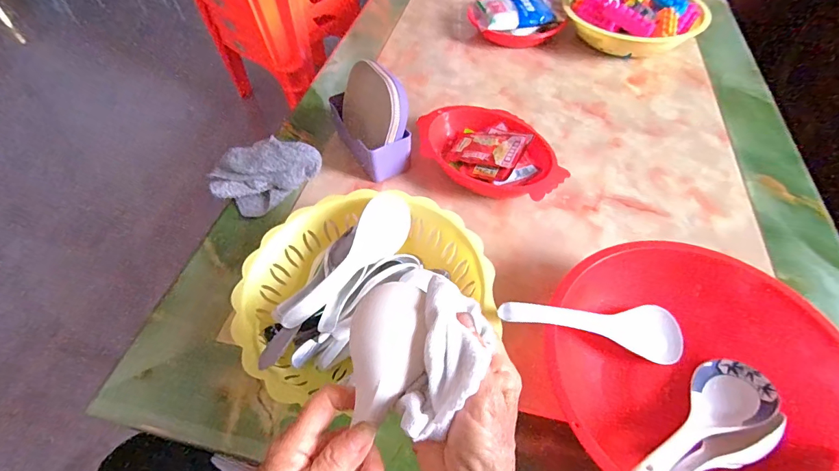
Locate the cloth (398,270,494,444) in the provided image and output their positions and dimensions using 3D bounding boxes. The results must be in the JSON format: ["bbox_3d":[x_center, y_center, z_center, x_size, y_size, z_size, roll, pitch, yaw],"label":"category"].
[{"bbox_3d":[0.020,0.070,0.258,0.044,0.036,0.102,9,57,9],"label":"cloth"}]

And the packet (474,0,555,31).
[{"bbox_3d":[0.185,-0.439,0.803,0.138,0.025,0.105,-2,52,1],"label":"packet"}]

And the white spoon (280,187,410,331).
[{"bbox_3d":[-0.070,0.025,0.430,0.030,0.056,0.181,28,58,22],"label":"white spoon"}]

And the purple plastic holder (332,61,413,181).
[{"bbox_3d":[-0.072,-0.169,0.580,0.074,0.125,0.148,-26,56,-17],"label":"purple plastic holder"}]

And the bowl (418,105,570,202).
[{"bbox_3d":[0.100,-0.116,0.582,0.217,0.050,0.142,30,59,22],"label":"bowl"}]

